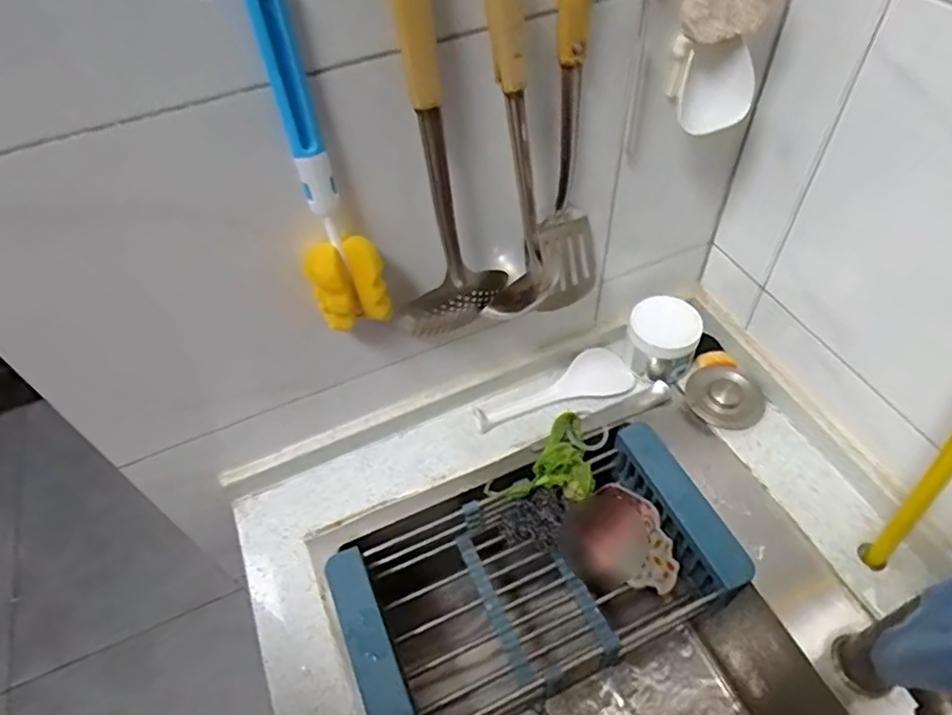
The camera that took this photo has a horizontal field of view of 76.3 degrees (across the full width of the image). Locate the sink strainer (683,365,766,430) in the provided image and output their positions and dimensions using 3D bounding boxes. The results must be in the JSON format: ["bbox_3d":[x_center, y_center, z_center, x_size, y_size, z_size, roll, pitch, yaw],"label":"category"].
[{"bbox_3d":[0.285,0.042,0.691,0.074,0.022,0.083,-34,57,-21],"label":"sink strainer"}]

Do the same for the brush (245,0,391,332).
[{"bbox_3d":[-0.108,-0.119,0.416,0.051,0.260,0.036,-20,53,-11],"label":"brush"}]

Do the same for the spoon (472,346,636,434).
[{"bbox_3d":[0.090,0.035,0.712,0.189,0.017,0.059,-15,52,-7],"label":"spoon"}]

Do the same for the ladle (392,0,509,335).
[{"bbox_3d":[-0.027,-0.136,0.443,0.100,0.329,0.048,-7,51,-1],"label":"ladle"}]

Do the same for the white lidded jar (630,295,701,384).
[{"bbox_3d":[0.217,-0.020,0.710,0.077,0.070,0.079,-2,51,3],"label":"white lidded jar"}]

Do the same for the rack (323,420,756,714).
[{"bbox_3d":[0.060,0.231,0.629,0.383,0.087,0.198,-22,53,-12],"label":"rack"}]

